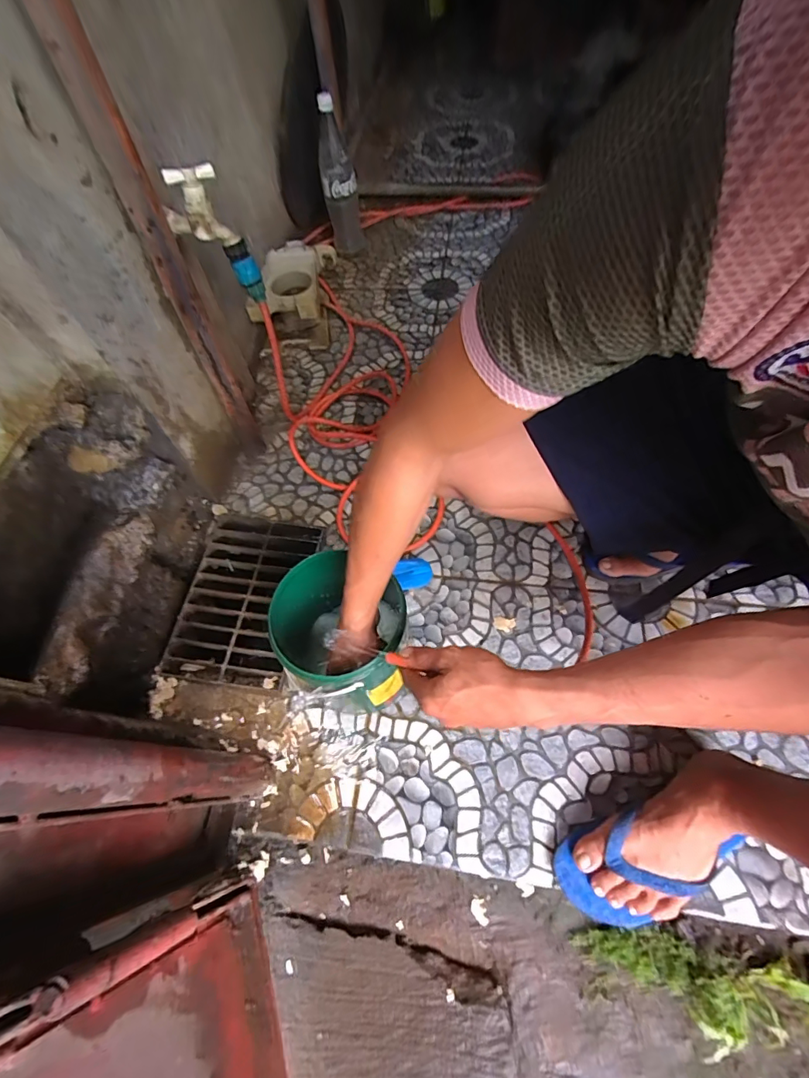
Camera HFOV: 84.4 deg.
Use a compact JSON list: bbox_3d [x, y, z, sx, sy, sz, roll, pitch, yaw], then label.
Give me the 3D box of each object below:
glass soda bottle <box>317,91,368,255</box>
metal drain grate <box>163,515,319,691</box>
[{"bbox_3d":[-0.162,-0.896,1.125,0.086,0.318,0.101,-11,57,-1],"label":"glass soda bottle"},{"bbox_3d":[-0.275,0.102,0.787,0.208,0.034,0.302,7,62,7],"label":"metal drain grate"}]

